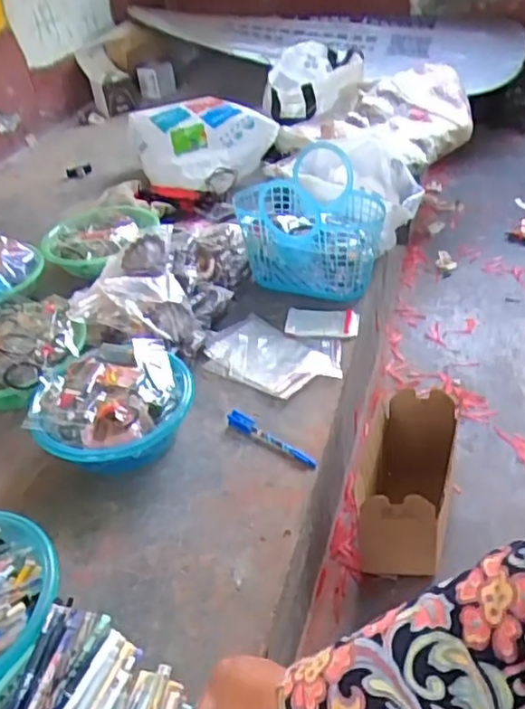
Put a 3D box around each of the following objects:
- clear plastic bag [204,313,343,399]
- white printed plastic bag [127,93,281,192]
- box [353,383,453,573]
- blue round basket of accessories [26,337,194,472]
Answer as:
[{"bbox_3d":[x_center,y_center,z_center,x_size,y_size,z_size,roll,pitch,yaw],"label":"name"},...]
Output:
[{"bbox_3d":[0.016,-0.003,1.046,0.217,0.014,0.154,15,44,25],"label":"clear plastic bag"},{"bbox_3d":[-0.180,-0.557,1.676,0.388,0.108,0.316,24,48,33],"label":"white printed plastic bag"},{"bbox_3d":[0.208,0.190,0.940,0.111,0.178,0.229,8,41,18],"label":"box"},{"bbox_3d":[-0.214,0.082,0.922,0.219,0.087,0.216,-5,39,4],"label":"blue round basket of accessories"}]

